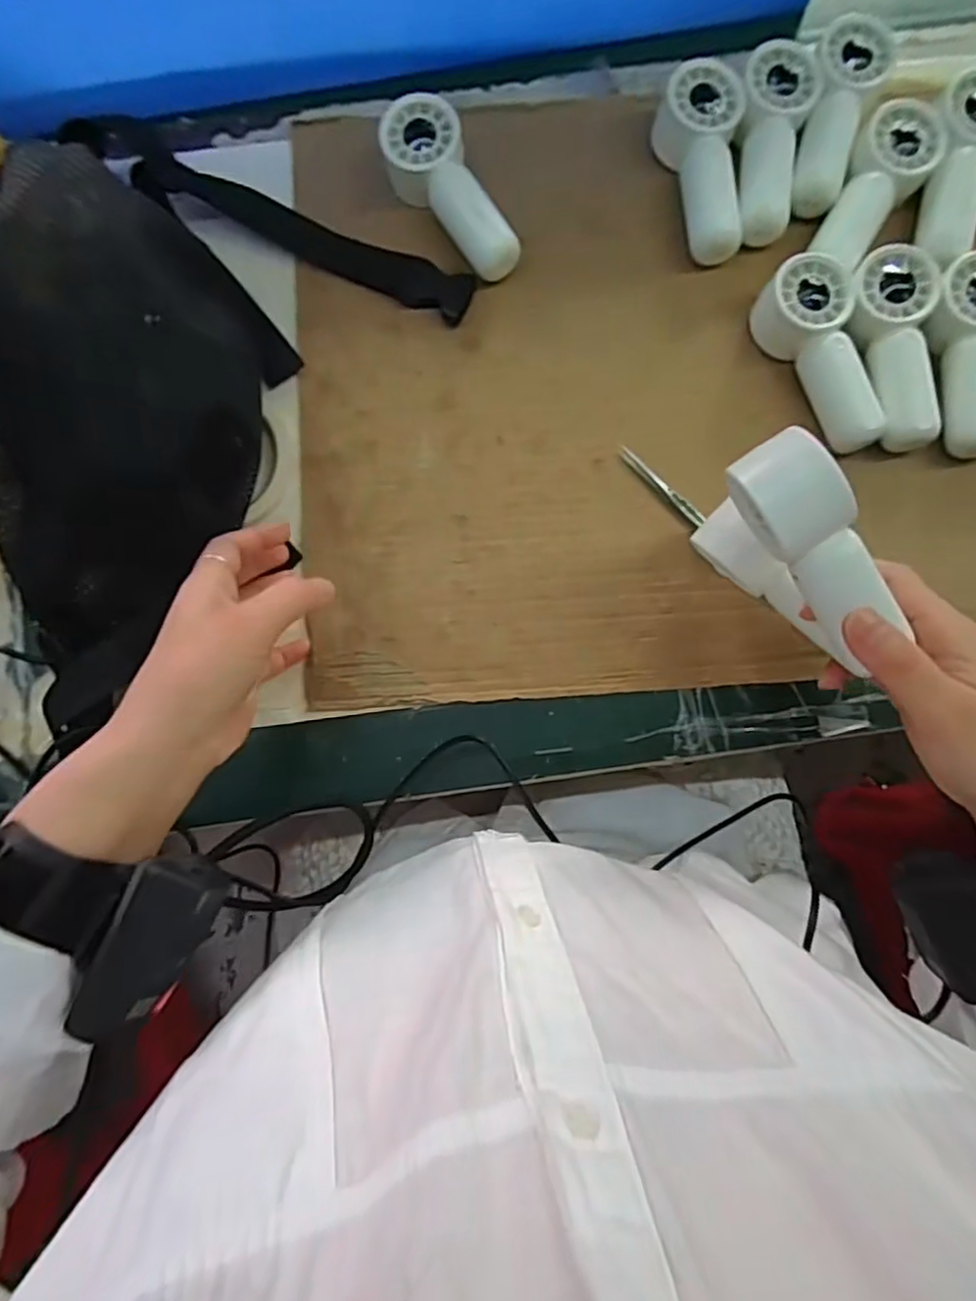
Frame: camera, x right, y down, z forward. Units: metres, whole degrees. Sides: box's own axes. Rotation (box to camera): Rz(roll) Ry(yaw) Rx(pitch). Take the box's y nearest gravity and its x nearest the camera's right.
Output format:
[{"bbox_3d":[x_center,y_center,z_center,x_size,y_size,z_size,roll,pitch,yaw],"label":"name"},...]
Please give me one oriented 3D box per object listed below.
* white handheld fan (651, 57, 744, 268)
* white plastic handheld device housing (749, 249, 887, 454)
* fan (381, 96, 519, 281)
[{"bbox_3d":[0.128,-0.295,0.392,0.047,0.033,0.109,0,81,1],"label":"white handheld fan"},{"bbox_3d":[0.195,-0.170,0.373,0.047,0.031,0.111,-21,81,-3],"label":"white plastic handheld device housing"},{"bbox_3d":[-0.025,-0.275,0.389,0.044,0.031,0.113,-28,82,-4],"label":"fan"}]

